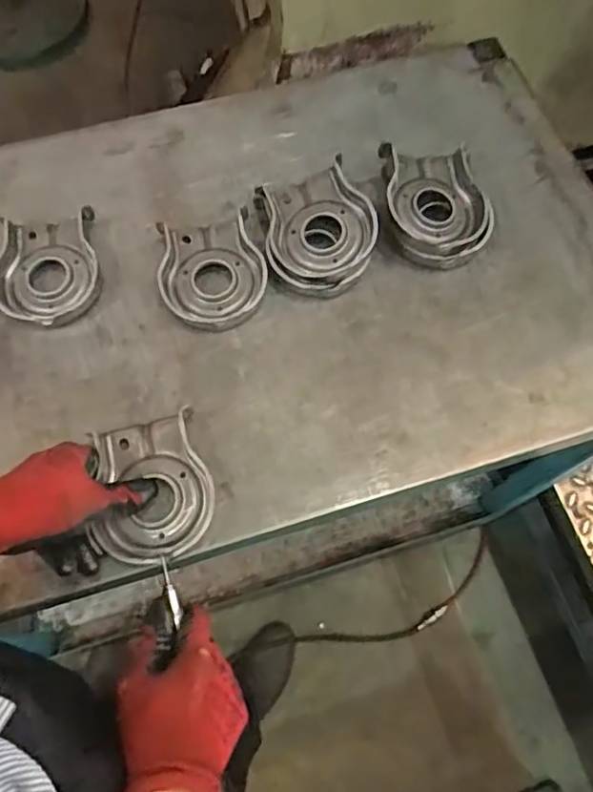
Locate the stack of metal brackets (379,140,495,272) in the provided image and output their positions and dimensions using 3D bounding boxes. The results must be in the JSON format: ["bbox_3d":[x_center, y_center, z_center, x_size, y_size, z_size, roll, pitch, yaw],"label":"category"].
[{"bbox_3d":[0.142,-0.196,0.592,0.100,0.042,0.126,-11,68,-5],"label":"stack of metal brackets"}]

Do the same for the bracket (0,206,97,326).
[{"bbox_3d":[-0.253,-0.132,0.581,0.096,0.026,0.119,-10,68,-4],"label":"bracket"}]

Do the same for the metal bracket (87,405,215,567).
[{"bbox_3d":[-0.120,0.076,0.484,0.093,0.024,0.121,-9,68,-4],"label":"metal bracket"}]

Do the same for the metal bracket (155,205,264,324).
[{"bbox_3d":[-0.084,-0.129,0.577,0.102,0.027,0.121,-3,68,-1],"label":"metal bracket"}]

